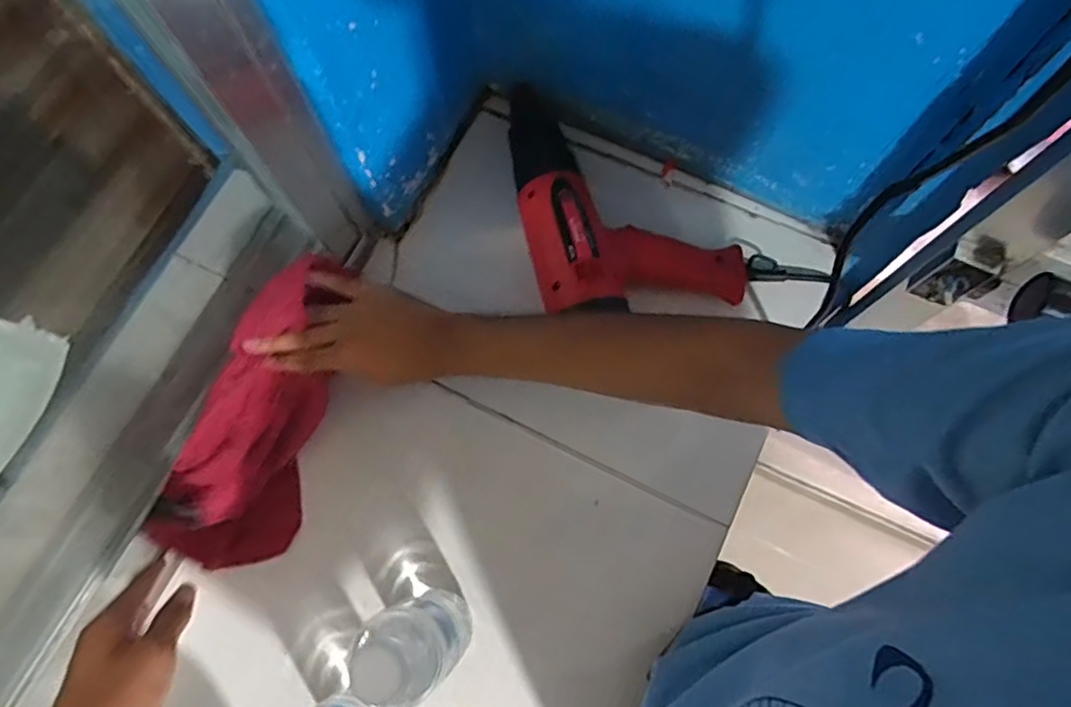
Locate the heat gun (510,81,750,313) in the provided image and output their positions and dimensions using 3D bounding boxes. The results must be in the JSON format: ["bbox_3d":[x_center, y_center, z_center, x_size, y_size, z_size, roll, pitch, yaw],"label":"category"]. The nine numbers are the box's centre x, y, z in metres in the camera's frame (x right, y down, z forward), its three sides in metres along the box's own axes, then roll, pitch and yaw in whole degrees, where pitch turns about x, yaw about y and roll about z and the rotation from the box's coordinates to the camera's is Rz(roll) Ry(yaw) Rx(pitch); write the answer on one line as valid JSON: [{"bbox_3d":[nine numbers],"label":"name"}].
[{"bbox_3d":[0.079,-0.159,0.609,0.195,0.069,0.254,-13,74,-2],"label":"heat gun"}]

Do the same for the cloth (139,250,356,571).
[{"bbox_3d":[-0.228,0.048,0.532,0.074,0.089,0.271,14,88,6],"label":"cloth"}]

